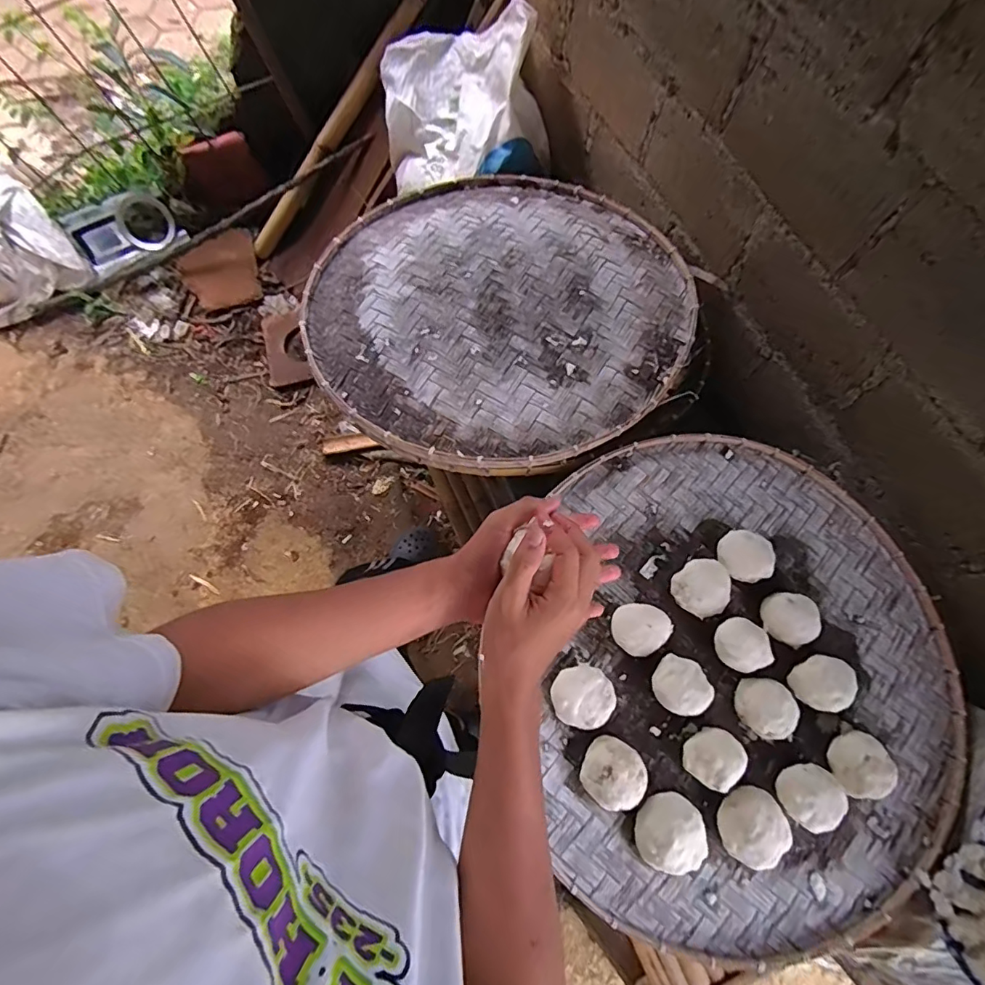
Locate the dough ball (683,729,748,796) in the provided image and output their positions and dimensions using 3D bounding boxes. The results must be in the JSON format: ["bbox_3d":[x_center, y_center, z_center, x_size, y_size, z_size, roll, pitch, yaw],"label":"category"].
[{"bbox_3d":[0.302,0.362,0.686,0.070,0.061,0.075,0,75,0],"label":"dough ball"}]

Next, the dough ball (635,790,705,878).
[{"bbox_3d":[0.235,0.452,0.667,0.084,0.051,0.087,0,75,0],"label":"dough ball"}]

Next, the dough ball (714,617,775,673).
[{"bbox_3d":[0.362,0.222,0.731,0.068,0.068,0.072,0,75,0],"label":"dough ball"}]

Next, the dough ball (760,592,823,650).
[{"bbox_3d":[0.453,0.194,0.767,0.076,0.043,0.078,0,75,0],"label":"dough ball"}]

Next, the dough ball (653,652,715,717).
[{"bbox_3d":[0.268,0.273,0.710,0.073,0.062,0.073,0,75,0],"label":"dough ball"}]

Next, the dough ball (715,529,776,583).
[{"bbox_3d":[0.395,0.099,0.783,0.073,0.049,0.078,0,75,0],"label":"dough ball"}]

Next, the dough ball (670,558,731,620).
[{"bbox_3d":[0.318,0.146,0.763,0.080,0.046,0.080,0,75,0],"label":"dough ball"}]

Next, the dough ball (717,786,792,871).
[{"bbox_3d":[0.353,0.451,0.676,0.082,0.055,0.088,0,75,0],"label":"dough ball"}]

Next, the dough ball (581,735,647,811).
[{"bbox_3d":[0.165,0.381,0.680,0.075,0.057,0.080,0,75,0],"label":"dough ball"}]

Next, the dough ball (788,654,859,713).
[{"bbox_3d":[0.479,0.277,0.732,0.072,0.061,0.078,0,75,0],"label":"dough ball"}]

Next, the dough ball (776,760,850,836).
[{"bbox_3d":[0.437,0.419,0.689,0.073,0.061,0.075,0,75,0],"label":"dough ball"}]

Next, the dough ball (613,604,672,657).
[{"bbox_3d":[0.220,0.199,0.739,0.080,0.052,0.070,-23,77,-6],"label":"dough ball"}]

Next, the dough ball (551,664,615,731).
[{"bbox_3d":[0.127,0.289,0.710,0.082,0.051,0.078,0,75,0],"label":"dough ball"}]

